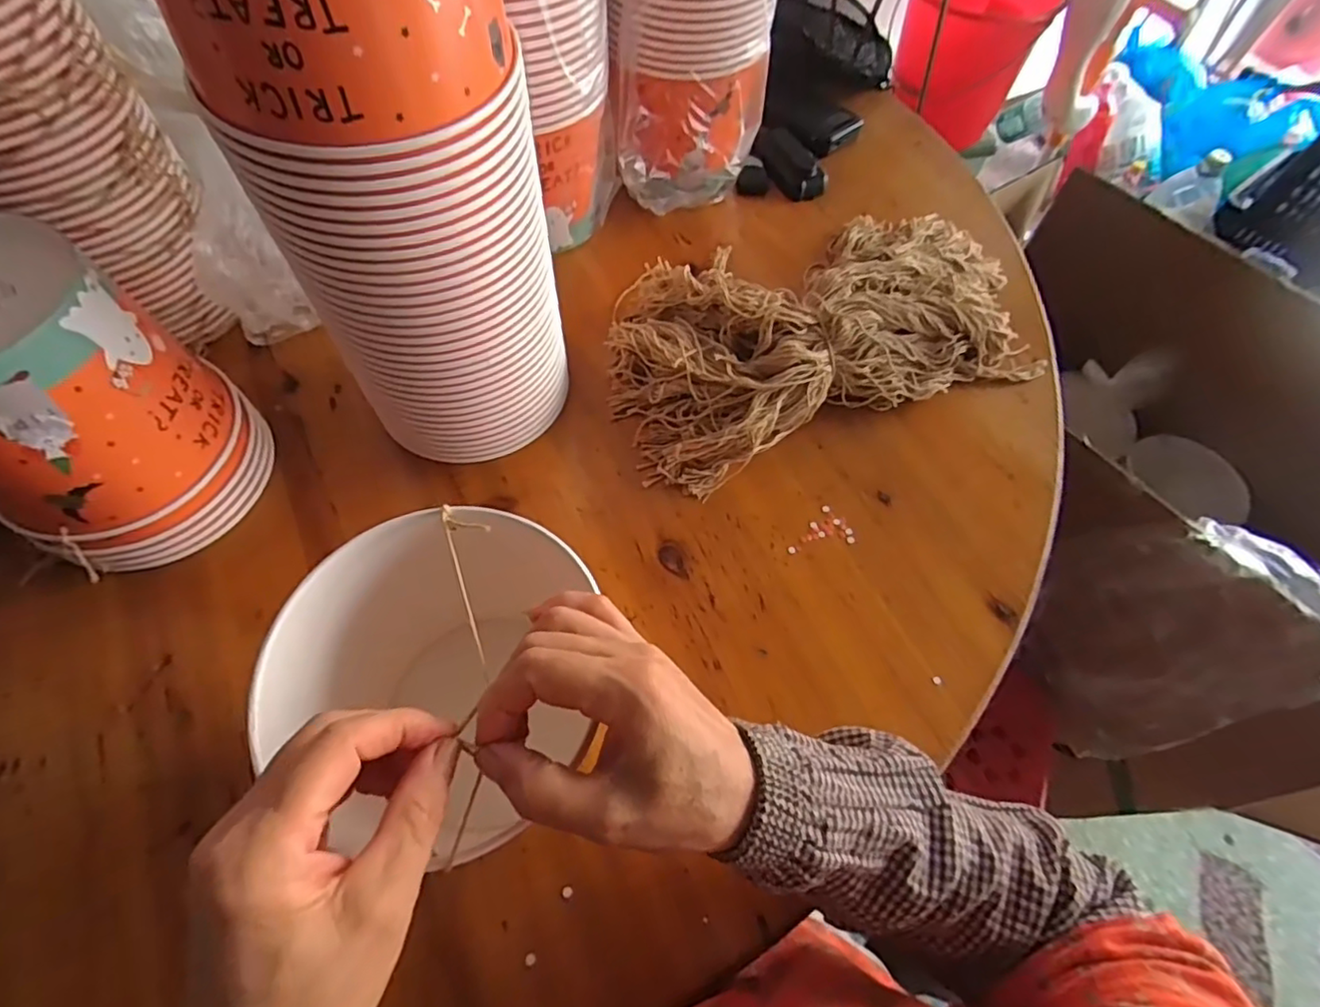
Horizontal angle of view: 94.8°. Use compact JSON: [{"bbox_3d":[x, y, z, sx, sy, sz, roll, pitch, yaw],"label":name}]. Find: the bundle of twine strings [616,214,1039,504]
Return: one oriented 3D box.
[{"bbox_3d":[0.145,-0.171,0.548,0.404,0.064,0.232,-20,63,-12],"label":"bundle of twine strings"}]

